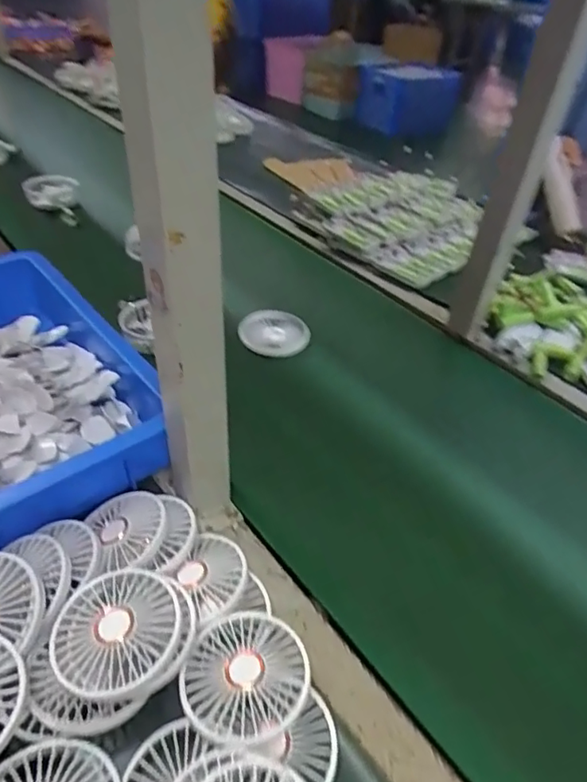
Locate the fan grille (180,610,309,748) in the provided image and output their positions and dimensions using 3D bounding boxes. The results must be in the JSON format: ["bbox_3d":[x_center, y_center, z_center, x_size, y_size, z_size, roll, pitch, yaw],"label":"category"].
[{"bbox_3d":[-0.034,0.198,0.379,0.085,0.020,0.085,1,41,-1],"label":"fan grille"}]

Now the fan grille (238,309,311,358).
[{"bbox_3d":[-0.024,-0.077,0.746,0.092,0.035,0.092,3,41,-2],"label":"fan grille"}]

